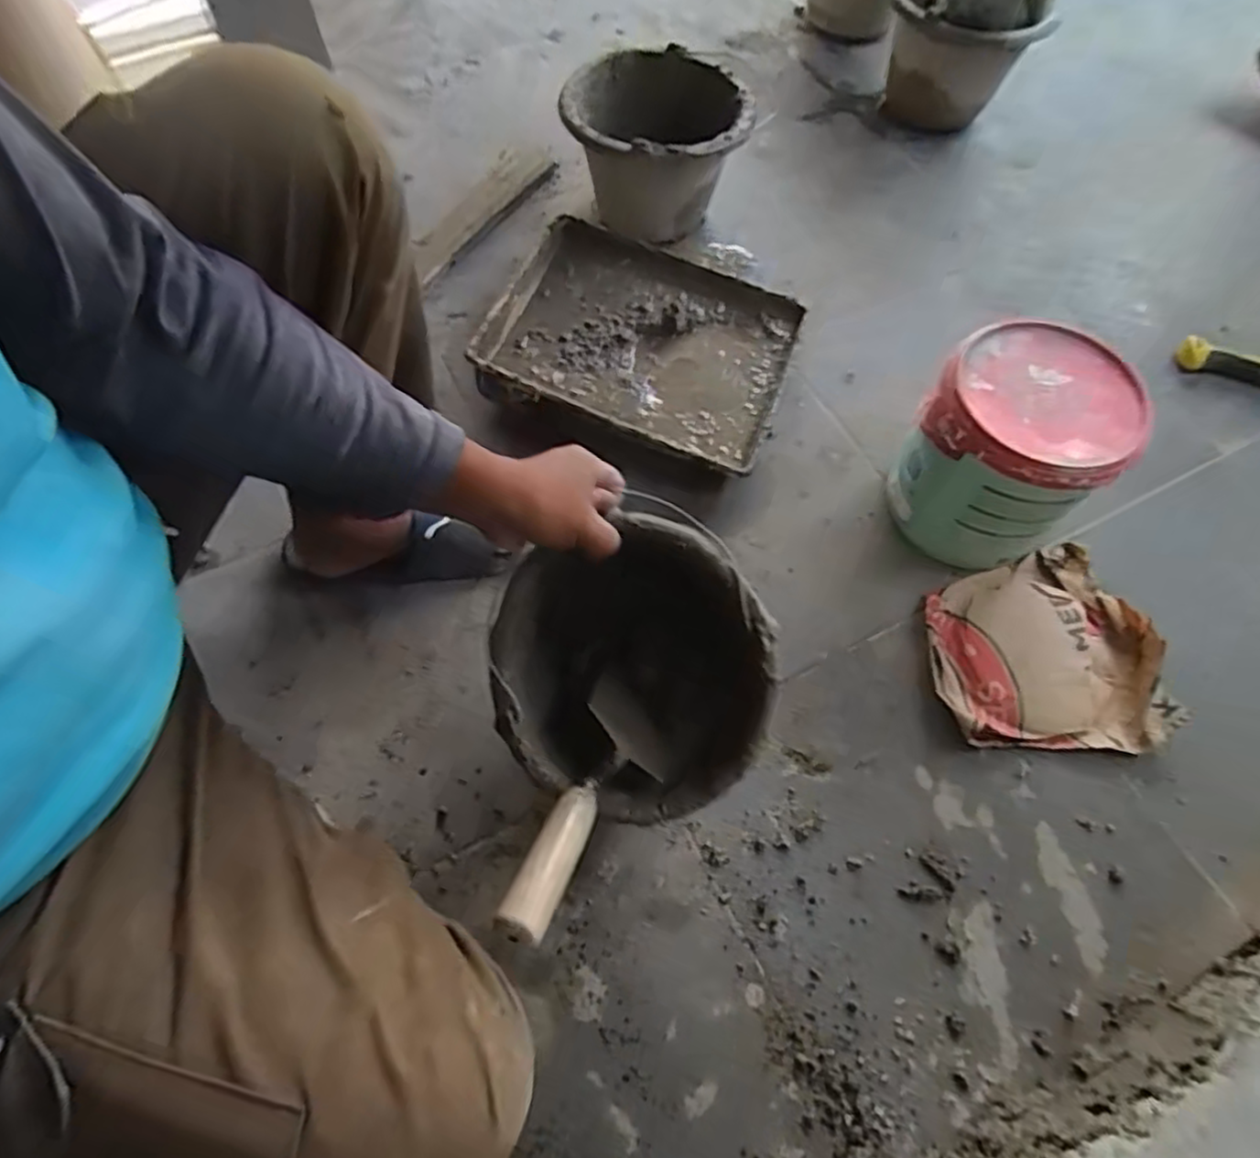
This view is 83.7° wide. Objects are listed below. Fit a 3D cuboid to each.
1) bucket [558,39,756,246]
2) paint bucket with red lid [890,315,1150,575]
[{"bbox_3d":[0.038,-0.591,0.978,0.238,0.162,0.228,0,64,-1],"label":"bucket"},{"bbox_3d":[0.387,-0.133,0.739,0.176,0.191,0.176,28,67,12],"label":"paint bucket with red lid"}]

